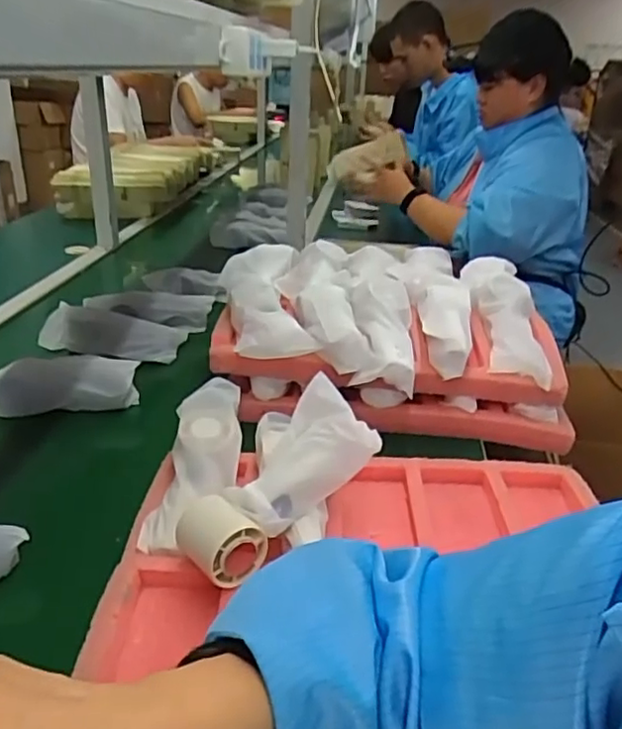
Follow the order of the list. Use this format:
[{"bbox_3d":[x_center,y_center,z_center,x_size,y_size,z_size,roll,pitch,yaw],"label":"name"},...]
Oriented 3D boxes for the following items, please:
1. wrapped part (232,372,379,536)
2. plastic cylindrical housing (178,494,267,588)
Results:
[{"bbox_3d":[-0.006,0.087,0.558,0.084,0.054,0.145,32,59,27],"label":"wrapped part"},{"bbox_3d":[-0.074,0.140,0.506,0.064,0.045,0.053,23,33,37],"label":"plastic cylindrical housing"}]

